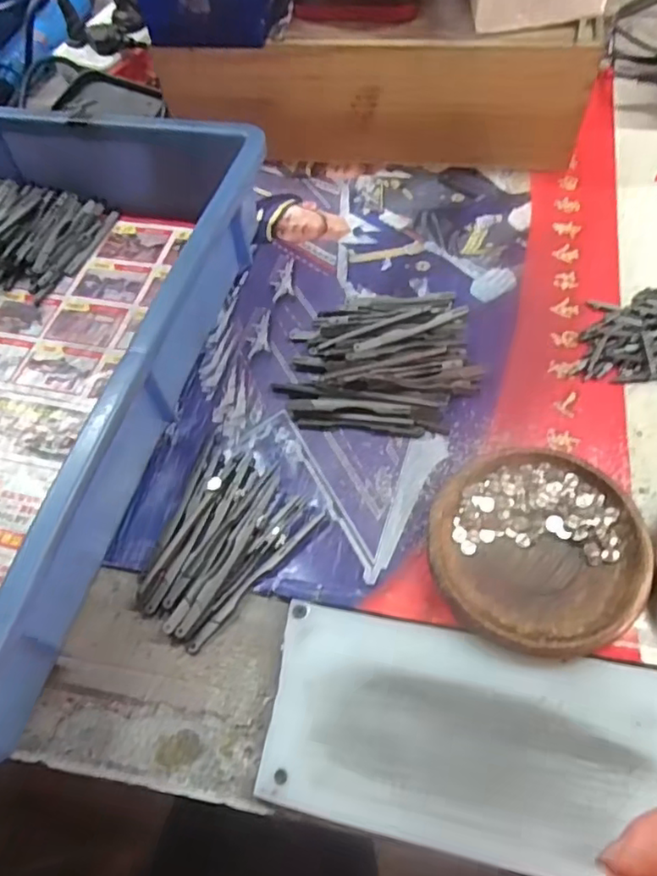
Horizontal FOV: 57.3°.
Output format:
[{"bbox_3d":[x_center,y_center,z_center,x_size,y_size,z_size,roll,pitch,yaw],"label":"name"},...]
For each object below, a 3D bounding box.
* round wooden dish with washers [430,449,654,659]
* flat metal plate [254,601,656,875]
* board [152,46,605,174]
[{"bbox_3d":[0.111,0.059,0.322,0.108,0.019,0.110,-2,59,4],"label":"round wooden dish with washers"},{"bbox_3d":[0.069,0.140,0.280,0.193,0.008,0.093,7,58,12],"label":"flat metal plate"},{"bbox_3d":[0.030,-0.266,0.486,0.332,0.093,0.012,7,60,9],"label":"board"}]

